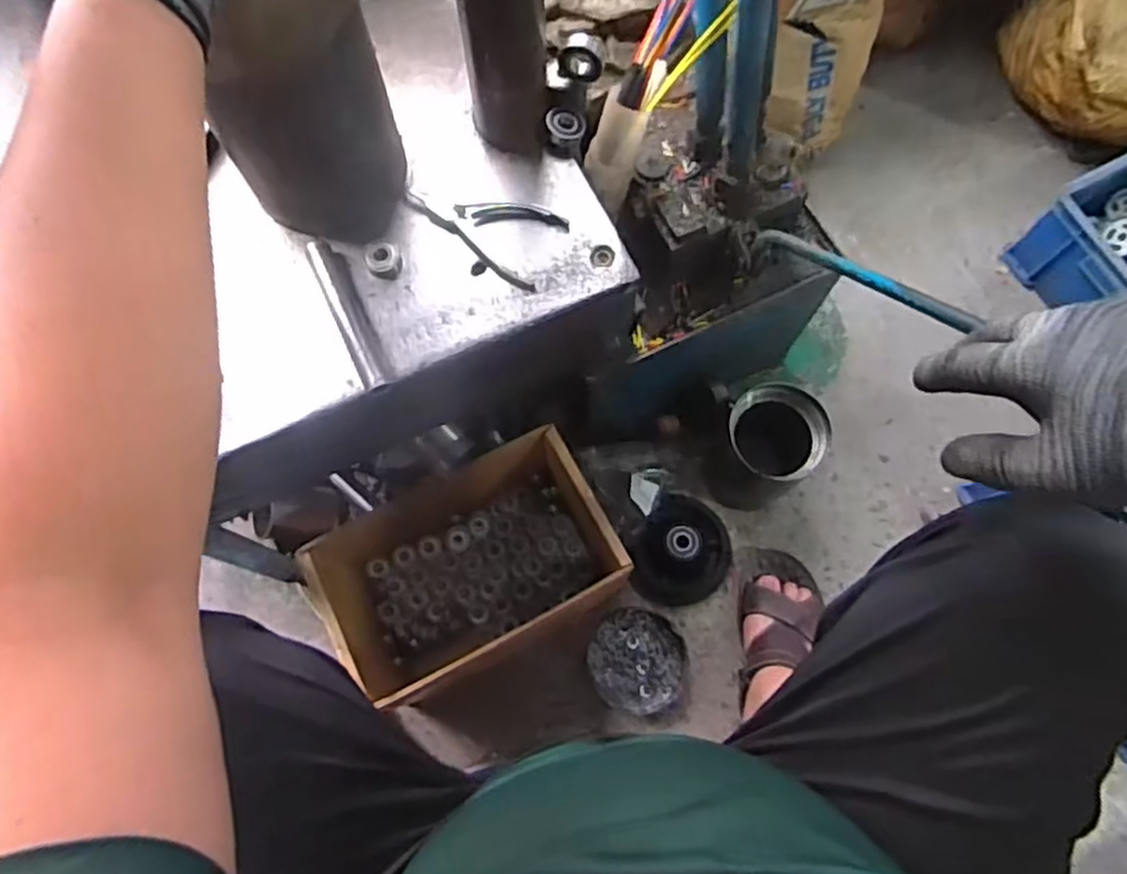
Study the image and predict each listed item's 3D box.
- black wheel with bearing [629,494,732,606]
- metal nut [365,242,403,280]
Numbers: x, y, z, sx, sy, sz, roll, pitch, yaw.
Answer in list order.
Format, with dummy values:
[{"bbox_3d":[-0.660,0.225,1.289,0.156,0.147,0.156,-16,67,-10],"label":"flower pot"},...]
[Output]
[{"bbox_3d":[0.156,0.146,0.932,0.124,0.058,0.146,31,75,10],"label":"black wheel with bearing"},{"bbox_3d":[-0.147,-0.145,0.591,0.027,0.014,0.029,0,72,0],"label":"metal nut"}]

